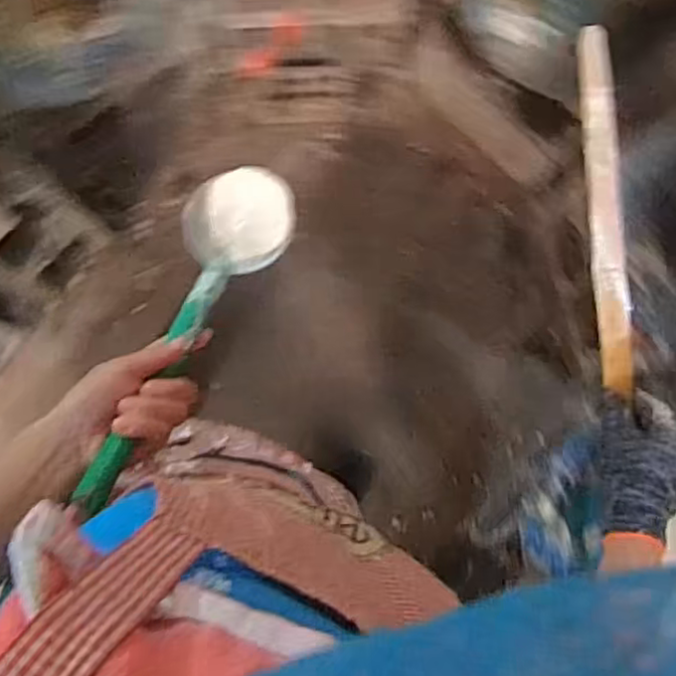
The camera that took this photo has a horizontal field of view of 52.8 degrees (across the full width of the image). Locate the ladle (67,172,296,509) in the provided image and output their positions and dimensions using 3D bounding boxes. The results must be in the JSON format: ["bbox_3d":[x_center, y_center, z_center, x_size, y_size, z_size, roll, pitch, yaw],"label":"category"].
[{"bbox_3d":[-0.117,-0.015,0.537,0.094,0.055,0.325,17,50,-1],"label":"ladle"}]

